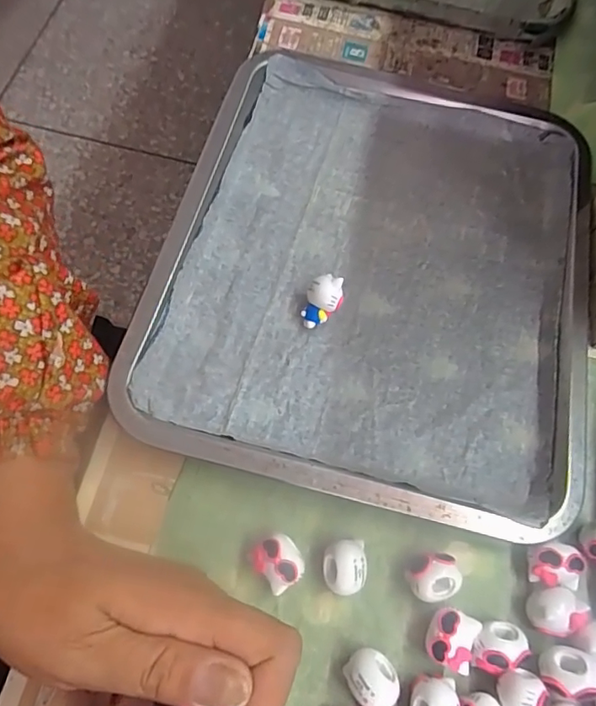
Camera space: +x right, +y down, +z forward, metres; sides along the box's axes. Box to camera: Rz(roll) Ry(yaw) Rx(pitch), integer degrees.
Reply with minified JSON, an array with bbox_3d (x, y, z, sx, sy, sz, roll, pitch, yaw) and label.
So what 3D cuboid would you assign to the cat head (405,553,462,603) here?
[{"bbox_3d":[0.067,0.114,0.268,0.025,0.021,0.022,-7,67,-6],"label":"cat head"}]

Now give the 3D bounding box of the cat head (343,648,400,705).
[{"bbox_3d":[0.034,0.153,0.250,0.023,0.021,0.024,1,66,-2],"label":"cat head"}]

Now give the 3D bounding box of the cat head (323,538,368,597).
[{"bbox_3d":[0.023,0.108,0.268,0.021,0.022,0.025,7,66,0],"label":"cat head"}]

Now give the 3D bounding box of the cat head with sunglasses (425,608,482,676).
[{"bbox_3d":[0.073,0.138,0.257,0.022,0.020,0.024,20,67,6],"label":"cat head with sunglasses"}]

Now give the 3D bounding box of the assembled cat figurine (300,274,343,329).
[{"bbox_3d":[0.015,-0.030,0.321,0.021,0.027,0.024,18,67,5],"label":"assembled cat figurine"}]

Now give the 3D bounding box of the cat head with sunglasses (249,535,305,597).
[{"bbox_3d":[-0.010,0.106,0.268,0.022,0.021,0.024,-33,72,-16],"label":"cat head with sunglasses"}]

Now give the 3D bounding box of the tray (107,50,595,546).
[{"bbox_3d":[0.054,-0.058,0.339,0.257,0.026,0.297,13,66,3],"label":"tray"}]

